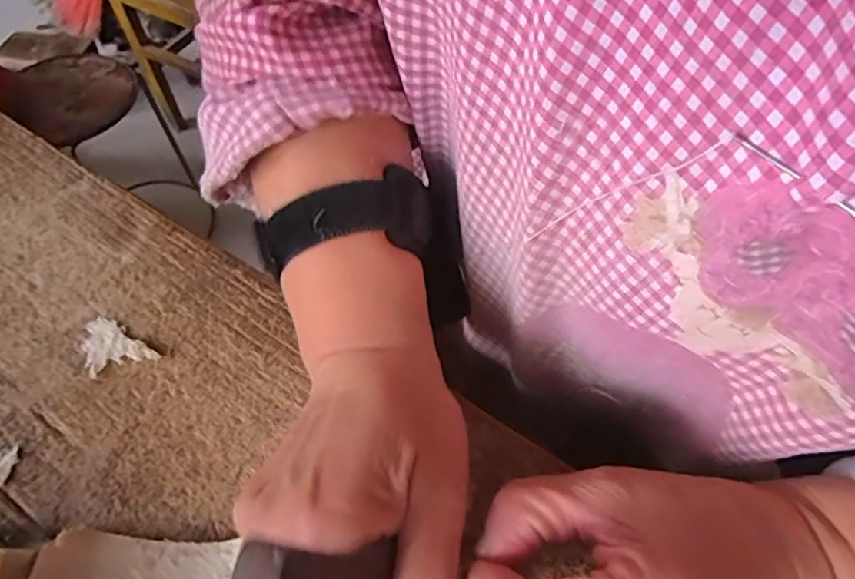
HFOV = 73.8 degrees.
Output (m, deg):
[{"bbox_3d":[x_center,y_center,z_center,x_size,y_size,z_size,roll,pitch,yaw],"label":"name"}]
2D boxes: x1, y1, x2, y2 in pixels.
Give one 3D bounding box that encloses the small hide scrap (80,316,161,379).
[{"bbox_3d":[-0.163,0.031,0.290,0.045,0.004,0.026,32,62,19],"label":"small hide scrap"}]

